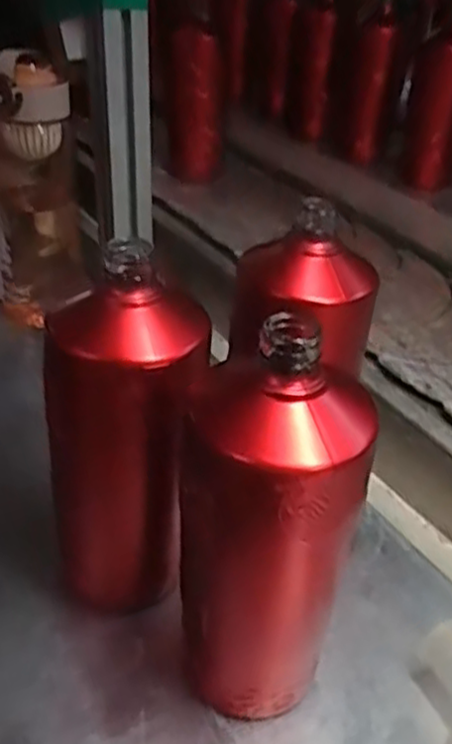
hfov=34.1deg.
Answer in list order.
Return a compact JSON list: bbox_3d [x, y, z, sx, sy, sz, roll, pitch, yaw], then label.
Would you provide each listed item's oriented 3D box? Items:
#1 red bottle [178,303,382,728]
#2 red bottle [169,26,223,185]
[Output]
[{"bbox_3d":[0.018,0.076,0.340,0.075,0.197,0.062,1,34,-4],"label":"red bottle"},{"bbox_3d":[-0.040,-0.358,1.005,0.071,0.195,0.053,0,36,3],"label":"red bottle"}]

